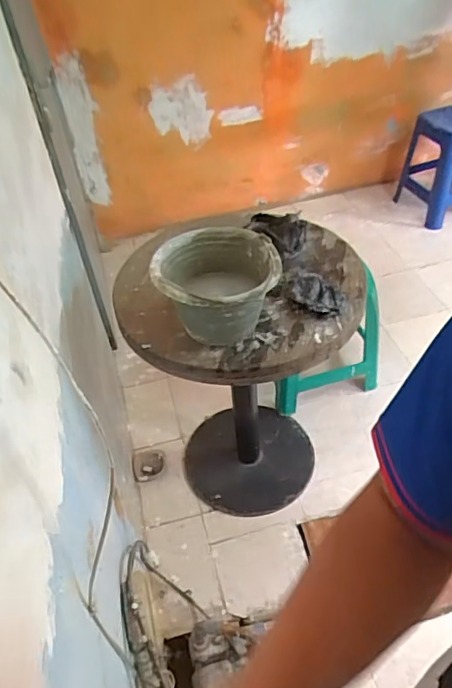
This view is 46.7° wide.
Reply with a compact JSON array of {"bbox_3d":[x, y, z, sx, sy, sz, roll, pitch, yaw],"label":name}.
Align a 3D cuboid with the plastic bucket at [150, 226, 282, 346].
[{"bbox_3d":[-0.015,-0.108,1.088,0.240,0.169,0.255,-3,44,3],"label":"plastic bucket"}]

